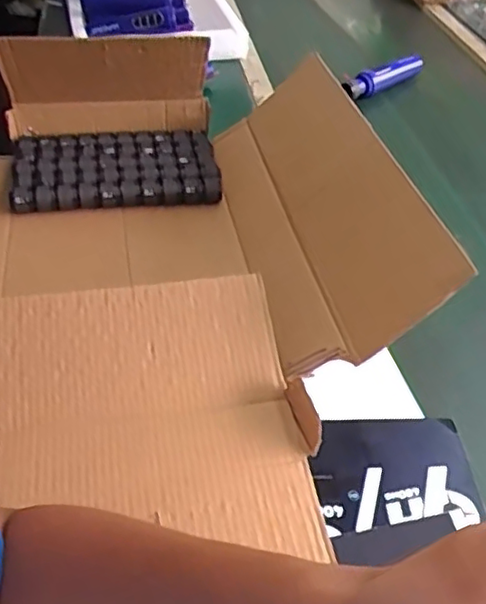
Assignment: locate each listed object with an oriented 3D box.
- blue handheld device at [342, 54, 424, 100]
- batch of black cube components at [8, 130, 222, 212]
[{"bbox_3d":[0.247,-0.388,1.059,0.201,0.027,0.034,-31,54,-30],"label":"blue handheld device"},{"bbox_3d":[-0.160,-0.169,0.783,0.246,0.032,0.135,-2,45,-8],"label":"batch of black cube components"}]

